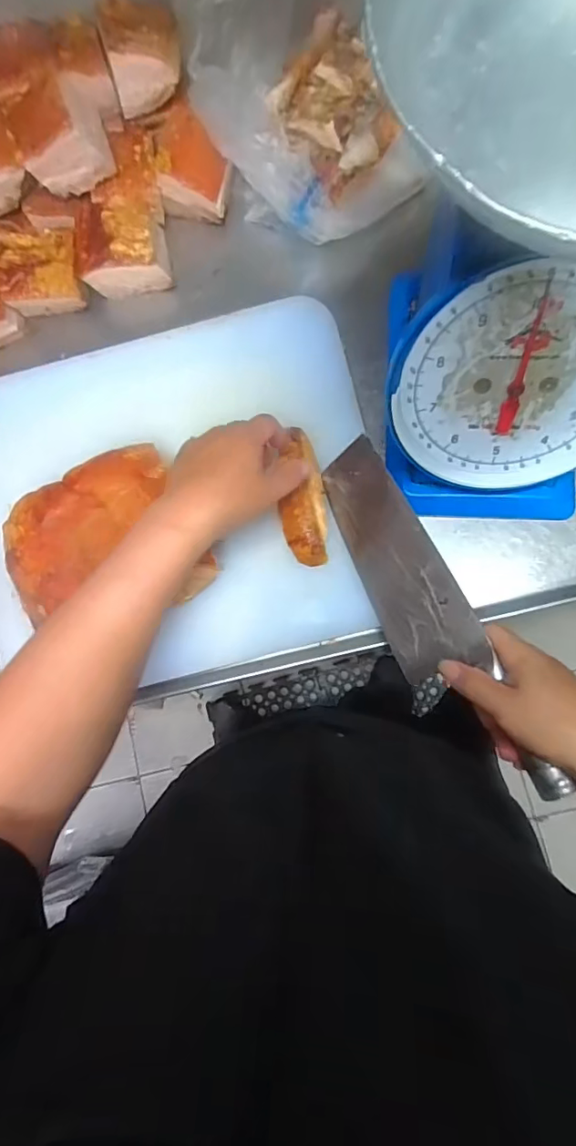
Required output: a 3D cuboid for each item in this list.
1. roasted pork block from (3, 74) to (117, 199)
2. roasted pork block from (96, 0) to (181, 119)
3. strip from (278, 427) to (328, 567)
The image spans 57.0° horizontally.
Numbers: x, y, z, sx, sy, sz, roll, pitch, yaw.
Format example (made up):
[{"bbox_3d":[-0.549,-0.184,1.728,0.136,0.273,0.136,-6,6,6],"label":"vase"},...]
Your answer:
[{"bbox_3d":[-0.224,-0.430,0.524,0.078,0.073,0.075,-26,80,1],"label":"roasted pork block"},{"bbox_3d":[-0.145,-0.526,0.537,0.072,0.049,0.079,-13,81,3],"label":"roasted pork block"},{"bbox_3d":[0.015,-0.073,0.499,0.043,0.018,0.130,-1,81,5],"label":"strip"}]

